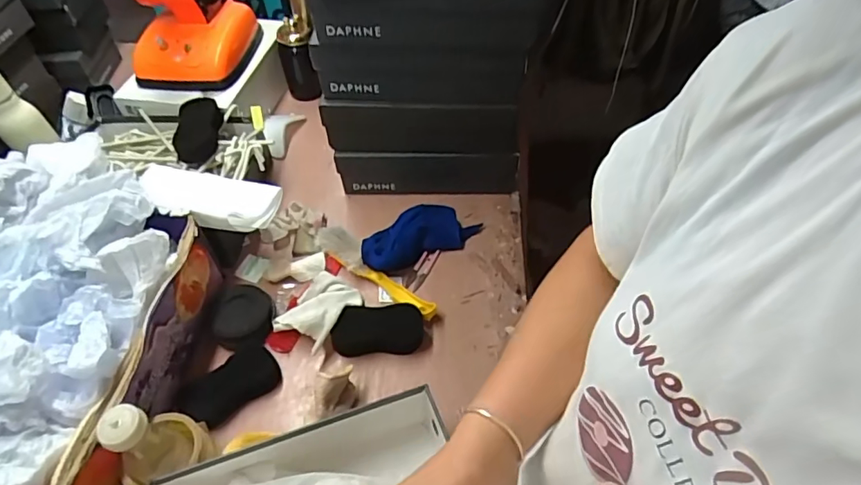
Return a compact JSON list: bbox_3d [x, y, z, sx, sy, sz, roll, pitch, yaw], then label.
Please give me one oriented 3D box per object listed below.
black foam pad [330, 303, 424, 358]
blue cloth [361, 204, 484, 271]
[{"bbox_3d":[-0.073,0.121,0.736,0.122,0.010,0.068,-3,77,-5],"label":"black foam pad"},{"bbox_3d":[-0.020,-0.022,0.844,0.197,0.041,0.098,-19,53,-13],"label":"blue cloth"}]

